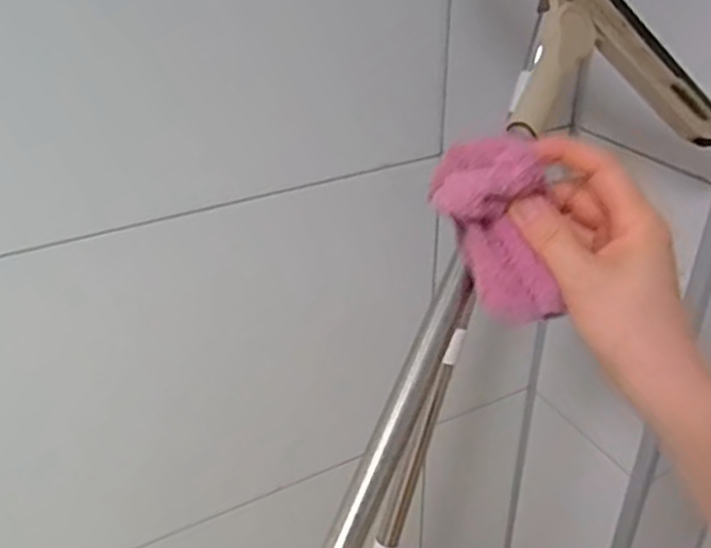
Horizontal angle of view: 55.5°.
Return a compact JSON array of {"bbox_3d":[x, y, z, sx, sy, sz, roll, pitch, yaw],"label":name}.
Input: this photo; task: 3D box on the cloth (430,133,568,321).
[{"bbox_3d":[0.074,-0.017,0.360,0.042,0.102,0.054,-30,18,-37],"label":"cloth"}]

